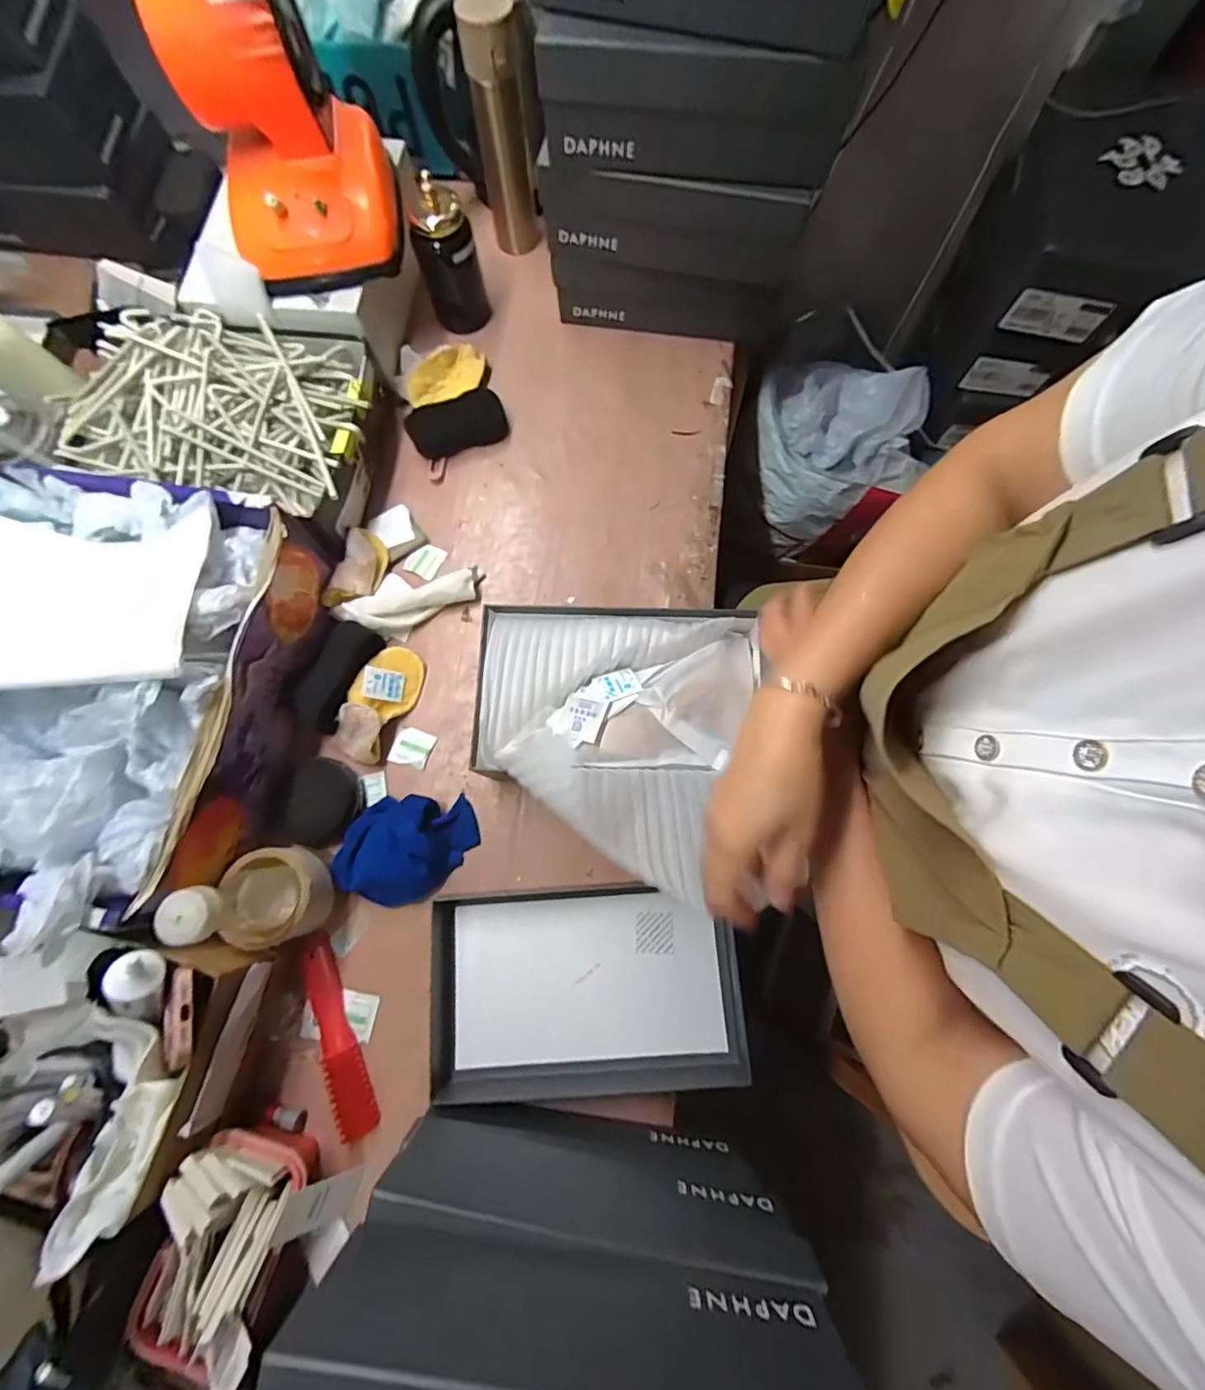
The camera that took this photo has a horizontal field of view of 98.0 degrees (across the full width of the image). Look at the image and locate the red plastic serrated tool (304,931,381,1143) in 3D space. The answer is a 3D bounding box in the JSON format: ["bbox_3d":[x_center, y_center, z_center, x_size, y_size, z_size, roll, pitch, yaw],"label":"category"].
[{"bbox_3d":[-0.272,0.342,0.530,0.033,0.016,0.186,-24,77,-6],"label":"red plastic serrated tool"}]

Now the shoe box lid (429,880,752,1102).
[{"bbox_3d":[-0.024,0.296,0.535,0.314,0.039,0.185,-2,75,-1],"label":"shoe box lid"}]

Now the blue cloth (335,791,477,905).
[{"bbox_3d":[-0.211,0.166,0.563,0.143,0.051,0.113,-3,75,-1],"label":"blue cloth"}]

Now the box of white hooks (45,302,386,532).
[{"bbox_3d":[-0.450,-0.328,0.645,0.342,0.114,0.247,7,75,2],"label":"box of white hooks"}]

